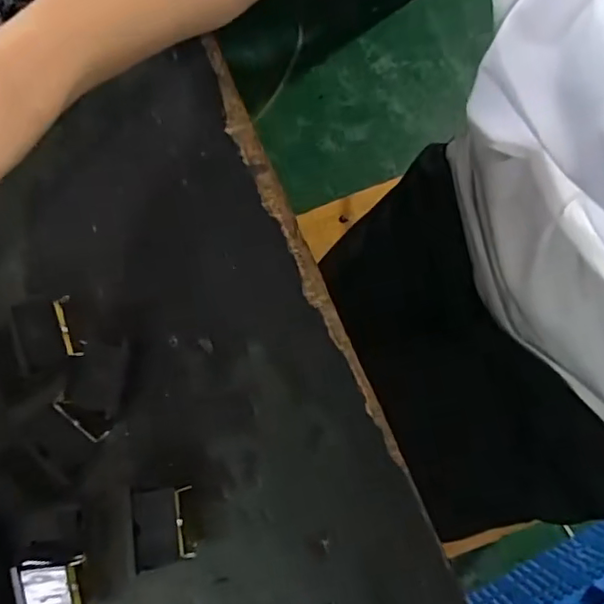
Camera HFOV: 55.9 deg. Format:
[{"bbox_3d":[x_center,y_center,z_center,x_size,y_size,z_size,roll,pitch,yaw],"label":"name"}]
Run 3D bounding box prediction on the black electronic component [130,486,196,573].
[{"bbox_3d":[-0.062,0.100,0.253,0.025,0.011,0.033,-8,78,0],"label":"black electronic component"}]

